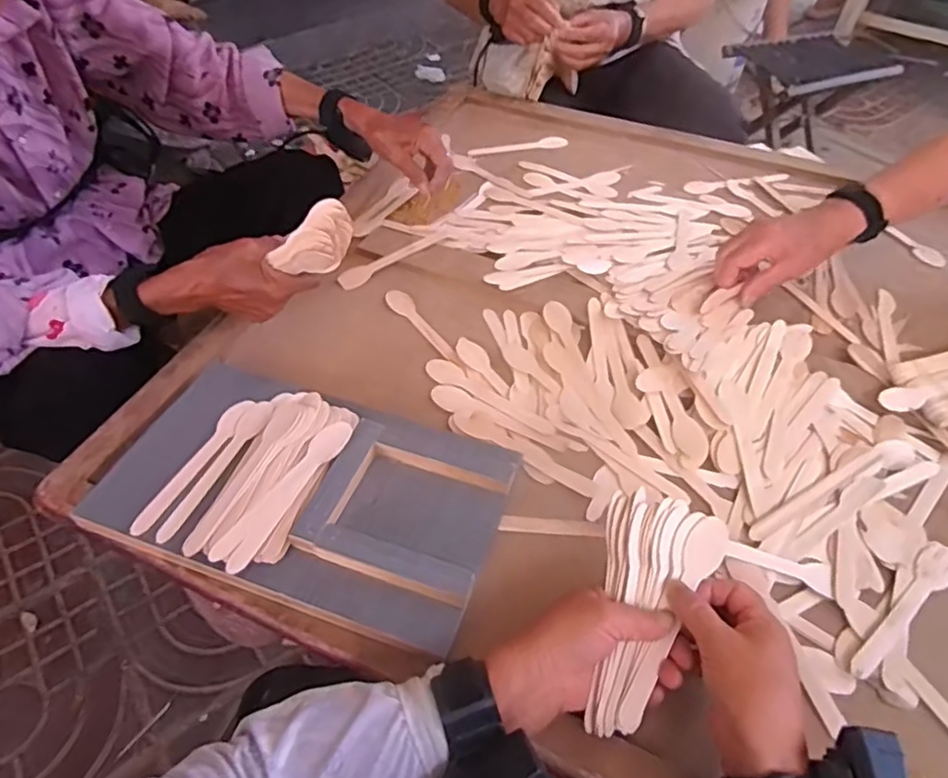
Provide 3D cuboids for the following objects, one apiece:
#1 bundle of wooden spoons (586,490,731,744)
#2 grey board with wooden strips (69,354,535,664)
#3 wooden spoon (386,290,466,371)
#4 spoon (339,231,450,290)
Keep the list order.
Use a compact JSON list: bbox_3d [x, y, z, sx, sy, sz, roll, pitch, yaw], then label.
[{"bbox_3d":[0.117,0.156,0.434,0.080,0.017,0.162,18,76,15],"label":"bundle of wooden spoons"},{"bbox_3d":[-0.145,0.083,0.537,0.331,0.027,0.191,16,49,13],"label":"grey board with wooden strips"},{"bbox_3d":[-0.056,-0.068,0.700,0.026,0.004,0.151,-28,53,-21],"label":"wooden spoon"},{"bbox_3d":[-0.097,-0.164,0.768,0.153,0.012,0.029,-31,54,-23],"label":"spoon"}]

